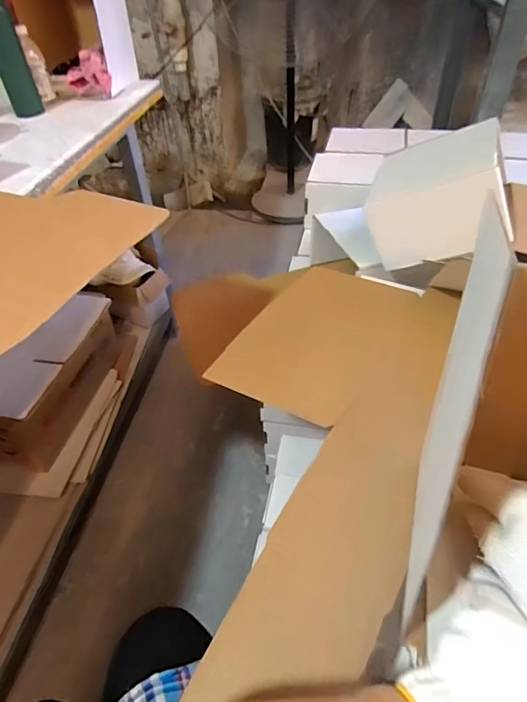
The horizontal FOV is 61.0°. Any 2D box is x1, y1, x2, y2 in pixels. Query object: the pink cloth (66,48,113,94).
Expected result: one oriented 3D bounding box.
[{"bbox_3d":[-0.401,-0.635,1.024,0.100,0.084,0.038,21,50,22],"label":"pink cloth"}]

